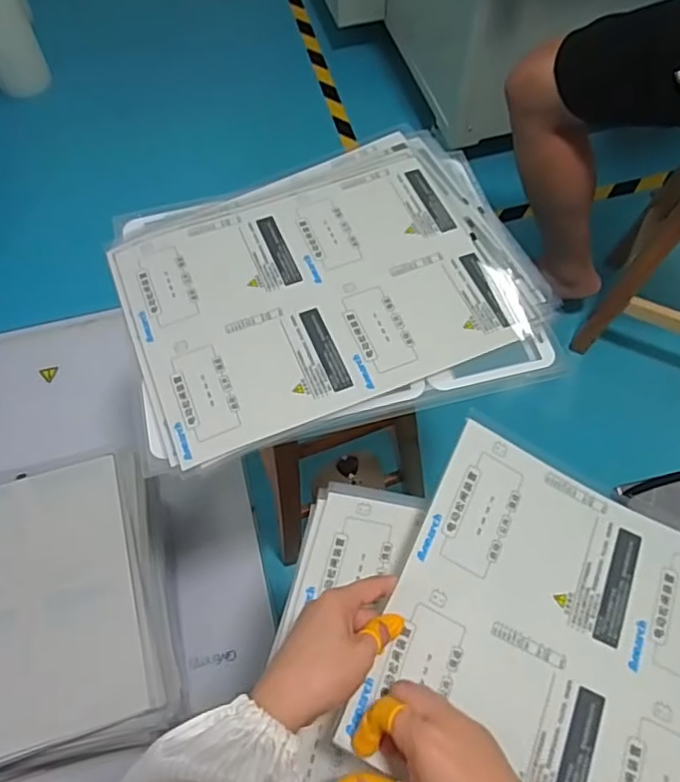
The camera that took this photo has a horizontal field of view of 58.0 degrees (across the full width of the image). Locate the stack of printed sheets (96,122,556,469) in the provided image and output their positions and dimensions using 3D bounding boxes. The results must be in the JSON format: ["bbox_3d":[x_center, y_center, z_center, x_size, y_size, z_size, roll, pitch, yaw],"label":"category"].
[{"bbox_3d":[-0.015,-0.121,0.665,0.429,0.017,0.338,-16,63,-8],"label":"stack of printed sheets"}]

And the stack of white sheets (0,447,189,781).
[{"bbox_3d":[-0.437,0.313,0.908,0.357,0.064,0.423,-13,63,-6],"label":"stack of white sheets"}]

